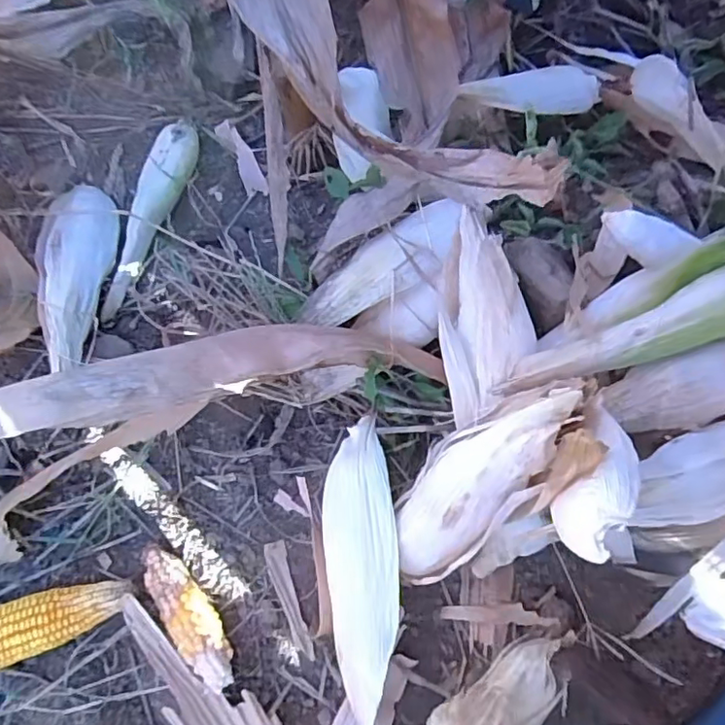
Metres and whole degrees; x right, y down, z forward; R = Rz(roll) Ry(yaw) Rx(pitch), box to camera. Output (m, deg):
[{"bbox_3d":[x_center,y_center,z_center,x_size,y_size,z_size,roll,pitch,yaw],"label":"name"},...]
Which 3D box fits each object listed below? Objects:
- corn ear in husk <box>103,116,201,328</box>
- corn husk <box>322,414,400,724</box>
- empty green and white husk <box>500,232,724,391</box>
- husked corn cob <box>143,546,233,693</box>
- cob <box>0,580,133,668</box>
[{"bbox_3d":[-0.194,-0.136,0.549,0.042,0.048,0.213,11,76,1],"label":"corn ear in husk"},{"bbox_3d":[-0.001,0.158,0.446,0.055,0.060,0.223,-4,77,-3],"label":"corn husk"},{"bbox_3d":[0.203,-0.034,0.418,0.226,0.048,0.072,-21,78,-7],"label":"empty green and white husk"},{"bbox_3d":[-0.131,0.190,0.452,0.034,0.043,0.112,-33,80,-9],"label":"husked corn cob"},{"bbox_3d":[-0.248,0.198,0.452,0.141,0.038,0.042,-20,78,-6],"label":"cob"}]

